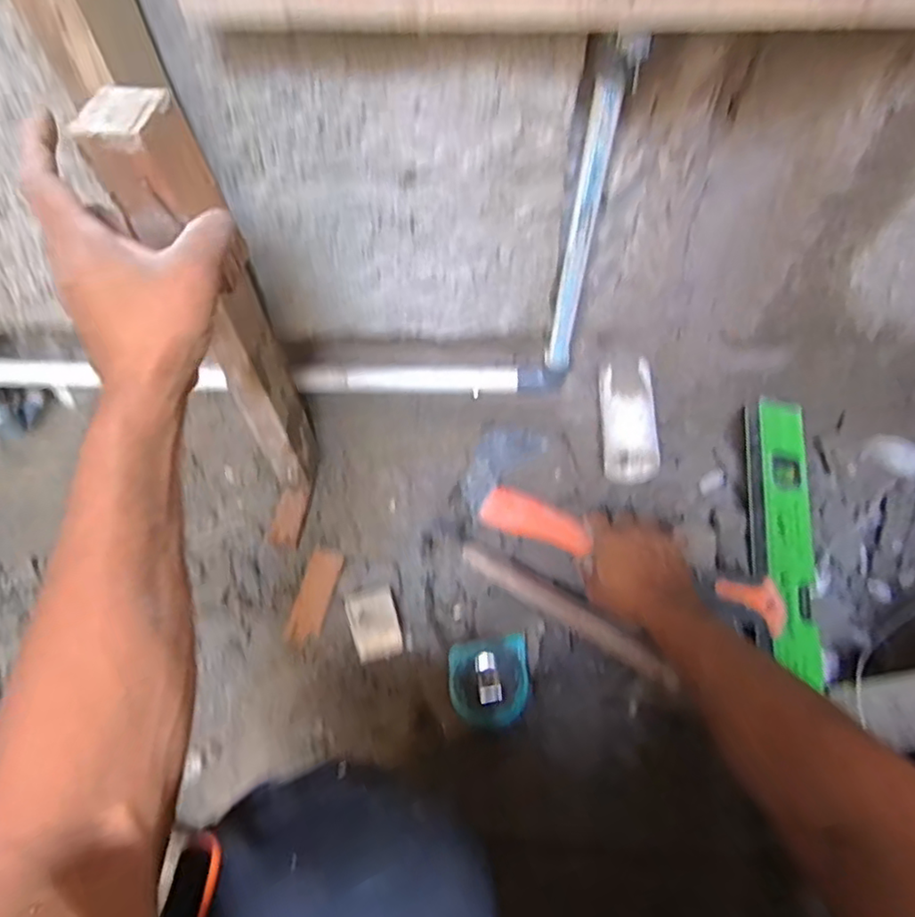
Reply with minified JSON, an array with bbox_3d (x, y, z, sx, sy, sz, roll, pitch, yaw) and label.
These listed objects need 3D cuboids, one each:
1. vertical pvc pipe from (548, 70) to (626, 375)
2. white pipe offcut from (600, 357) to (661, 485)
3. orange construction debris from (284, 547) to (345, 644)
[{"bbox_3d":[0.115,-0.199,0.590,0.027,0.305,0.025,14,59,11],"label":"vertical pvc pipe"},{"bbox_3d":[0.196,-0.047,0.716,0.063,0.070,0.141,-1,81,2],"label":"white pipe offcut"},{"bbox_3d":[-0.168,0.160,0.735,0.041,0.007,0.114,9,58,8],"label":"orange construction debris"}]

